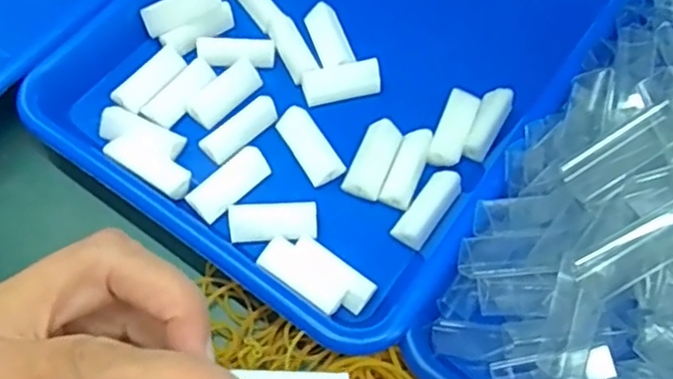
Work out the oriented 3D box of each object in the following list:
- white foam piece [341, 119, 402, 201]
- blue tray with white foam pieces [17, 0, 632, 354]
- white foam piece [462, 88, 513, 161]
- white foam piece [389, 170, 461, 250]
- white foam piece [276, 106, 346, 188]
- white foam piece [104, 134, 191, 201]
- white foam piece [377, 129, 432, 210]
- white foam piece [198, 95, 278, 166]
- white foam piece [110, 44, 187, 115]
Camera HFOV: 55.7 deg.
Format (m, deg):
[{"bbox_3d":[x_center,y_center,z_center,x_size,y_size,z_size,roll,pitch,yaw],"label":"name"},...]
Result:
[{"bbox_3d":[0.021,-0.016,0.359,0.021,0.013,0.046,22,65,8],"label":"white foam piece"},{"bbox_3d":[0.013,-0.095,0.391,0.241,0.032,0.333,33,67,13],"label":"blue tray with white foam pieces"},{"bbox_3d":[0.088,-0.038,0.370,0.016,0.011,0.047,26,66,10],"label":"white foam piece"},{"bbox_3d":[0.050,0.010,0.344,0.019,0.012,0.046,35,68,14],"label":"white foam piece"},{"bbox_3d":[-0.016,-0.024,0.357,0.021,0.014,0.045,-32,69,-16],"label":"white foam piece"},{"bbox_3d":[-0.101,-0.012,0.344,0.047,0.015,0.017,30,66,12],"label":"white foam piece"},{"bbox_3d":[0.040,-0.011,0.356,0.017,0.014,0.046,23,65,9],"label":"white foam piece"},{"bbox_3d":[-0.054,-0.034,0.359,0.046,0.013,0.017,-40,72,-19],"label":"white foam piece"},{"bbox_3d":[-0.108,-0.064,0.371,0.017,0.010,0.047,38,68,15],"label":"white foam piece"}]

